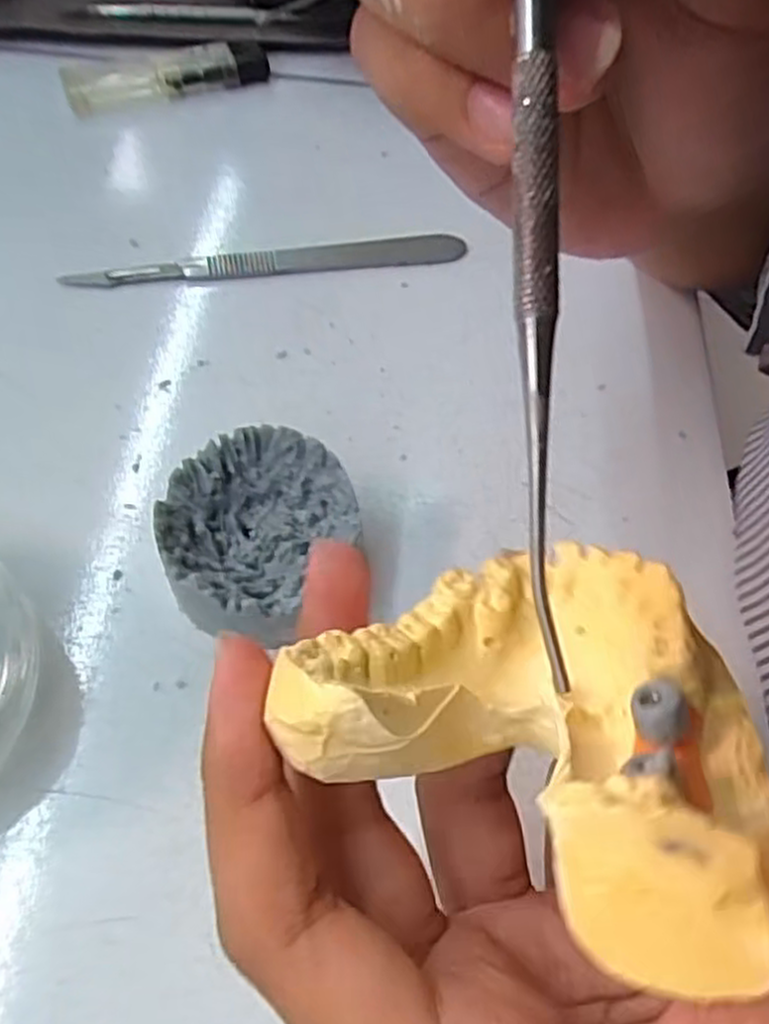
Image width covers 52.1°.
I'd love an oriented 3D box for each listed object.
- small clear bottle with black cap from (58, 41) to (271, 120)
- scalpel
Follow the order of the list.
[{"bbox_3d":[-0.089,-0.181,0.323,0.083,0.011,0.019,-16,61,-13],"label":"small clear bottle with black cap"},{"bbox_3d":[-0.039,-0.087,0.276,0.137,0.004,0.011,-9,60,-9],"label":"scalpel"}]

